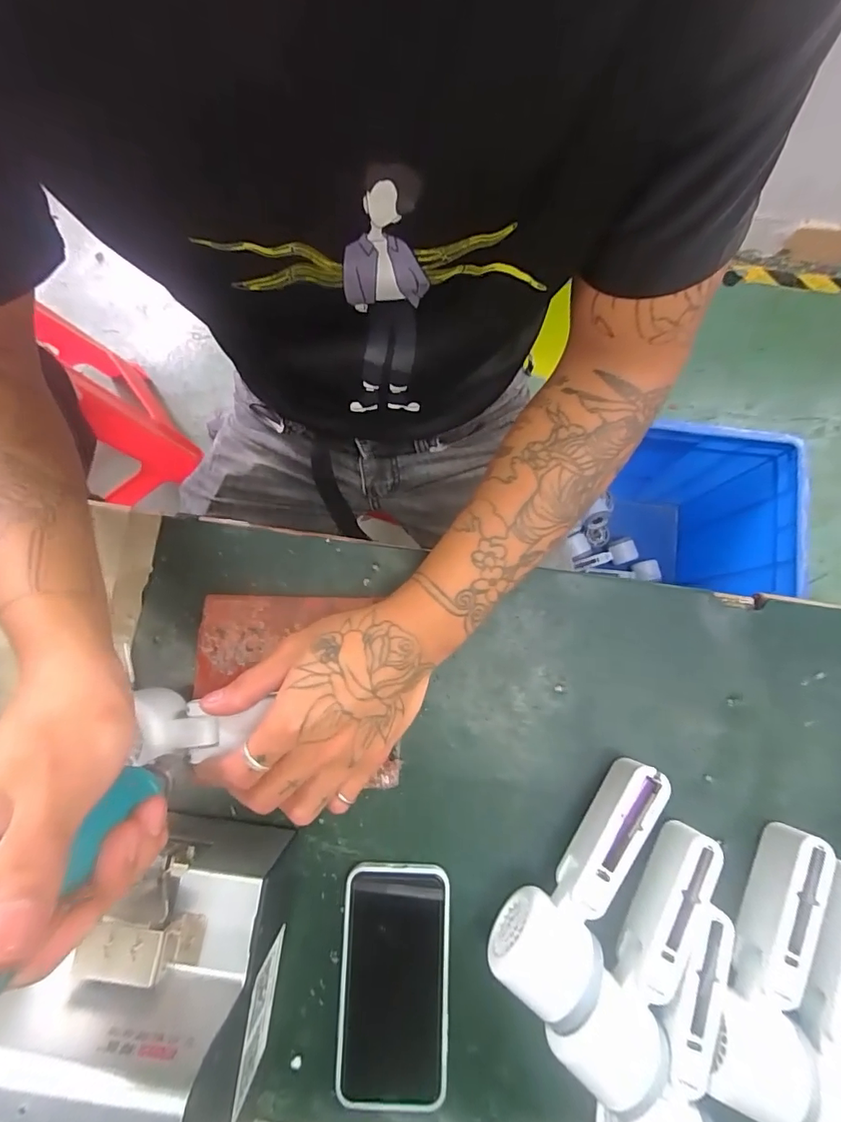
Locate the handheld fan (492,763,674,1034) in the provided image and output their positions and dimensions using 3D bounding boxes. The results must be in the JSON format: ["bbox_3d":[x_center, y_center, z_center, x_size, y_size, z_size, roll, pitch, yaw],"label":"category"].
[{"bbox_3d":[0.114,0.214,0.328,0.061,0.049,0.168,33,82,6],"label":"handheld fan"}]

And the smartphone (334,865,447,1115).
[{"bbox_3d":[-0.018,0.292,0.334,0.074,0.008,0.145,2,80,1],"label":"smartphone"}]

